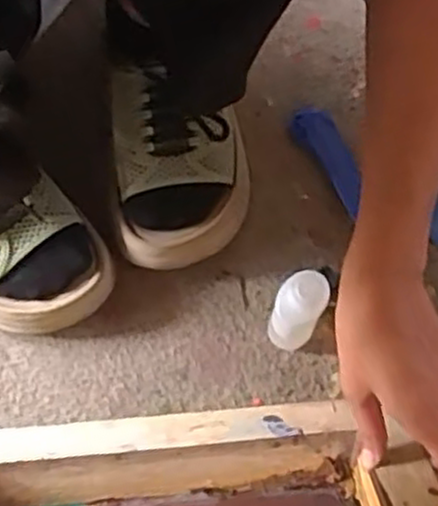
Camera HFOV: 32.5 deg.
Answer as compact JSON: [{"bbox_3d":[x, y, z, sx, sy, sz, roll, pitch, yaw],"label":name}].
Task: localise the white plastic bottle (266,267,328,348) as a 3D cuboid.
[{"bbox_3d":[0.051,0.041,0.507,0.030,0.096,0.034,23,73,7],"label":"white plastic bottle"}]

